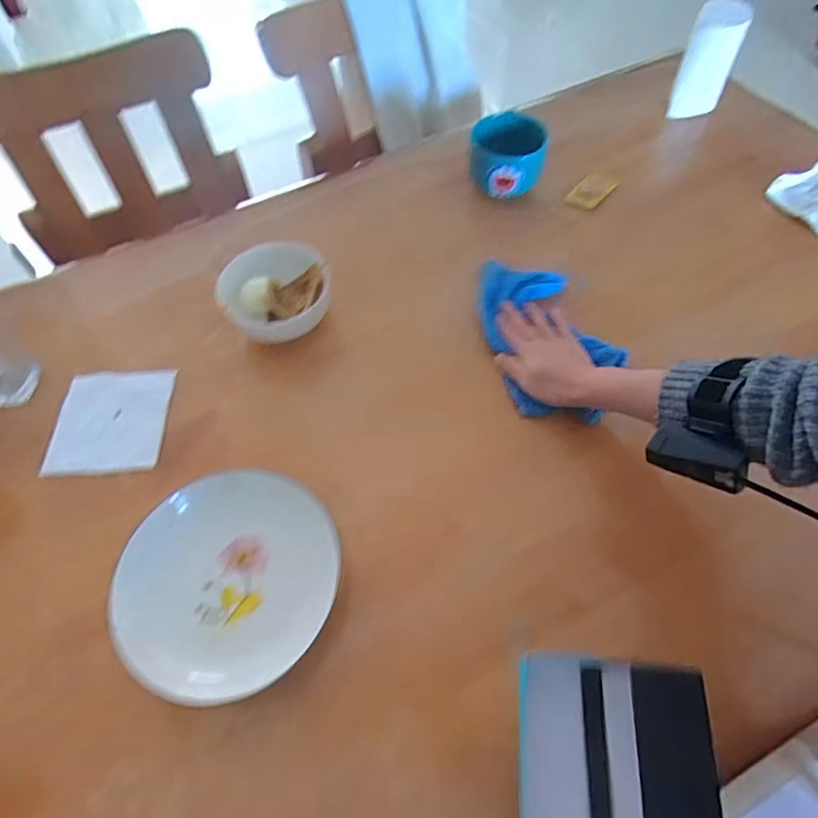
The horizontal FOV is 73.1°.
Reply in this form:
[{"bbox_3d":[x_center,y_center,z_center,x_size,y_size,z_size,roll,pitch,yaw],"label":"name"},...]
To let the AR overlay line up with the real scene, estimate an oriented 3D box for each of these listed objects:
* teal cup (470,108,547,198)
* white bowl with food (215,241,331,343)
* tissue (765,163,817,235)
[{"bbox_3d":[0.137,-0.350,0.778,0.107,0.083,0.103,-1,58,2],"label":"teal cup"},{"bbox_3d":[-0.160,-0.136,0.666,0.130,0.052,0.121,-1,58,2],"label":"white bowl with food"},{"bbox_3d":[0.569,-0.294,0.754,0.114,0.022,0.101,-23,59,-12],"label":"tissue"}]

